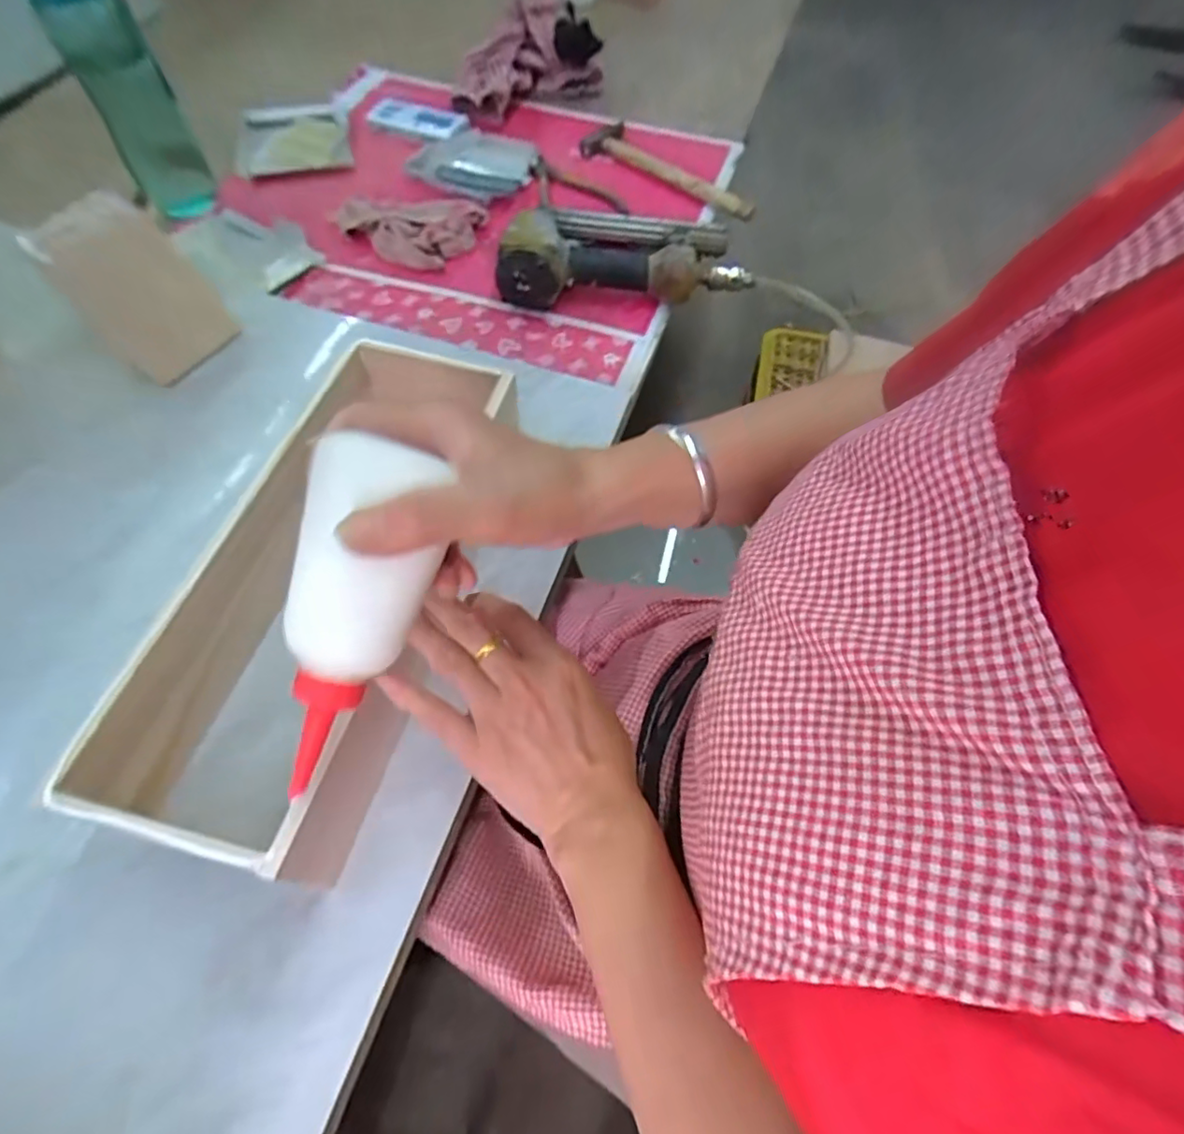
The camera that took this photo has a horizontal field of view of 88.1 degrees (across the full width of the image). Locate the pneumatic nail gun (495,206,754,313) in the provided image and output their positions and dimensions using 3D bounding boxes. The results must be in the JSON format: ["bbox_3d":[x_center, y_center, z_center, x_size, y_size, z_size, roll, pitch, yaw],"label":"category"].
[{"bbox_3d":[0.030,-0.333,0.635,0.244,0.065,0.143,-2,59,-4],"label":"pneumatic nail gun"}]

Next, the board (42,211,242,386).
[{"bbox_3d":[-0.376,-0.224,0.517,0.094,0.113,0.019,-40,44,-11],"label":"board"}]

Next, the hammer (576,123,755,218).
[{"bbox_3d":[0.096,-0.485,0.754,0.252,0.021,0.069,38,64,18],"label":"hammer"}]

